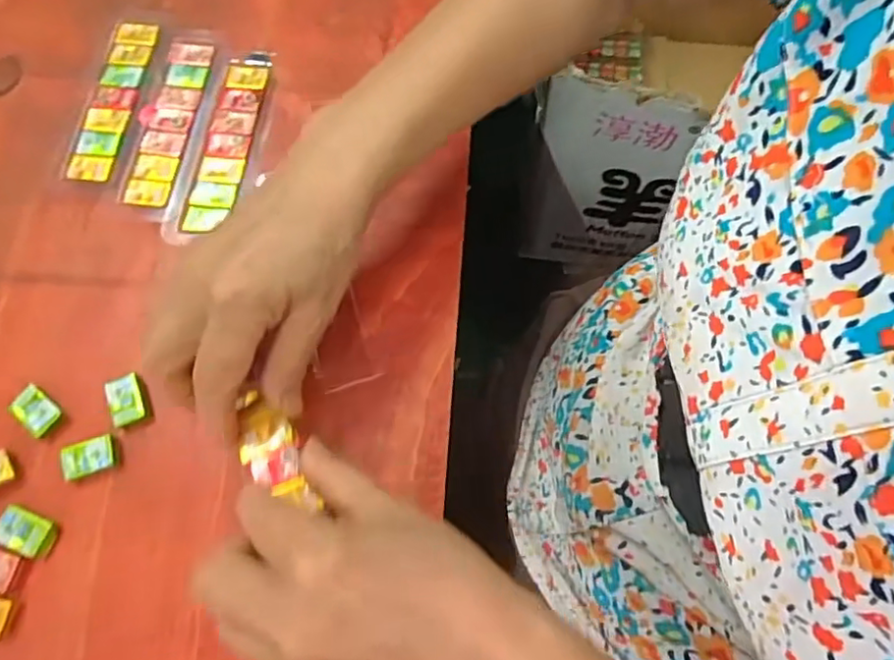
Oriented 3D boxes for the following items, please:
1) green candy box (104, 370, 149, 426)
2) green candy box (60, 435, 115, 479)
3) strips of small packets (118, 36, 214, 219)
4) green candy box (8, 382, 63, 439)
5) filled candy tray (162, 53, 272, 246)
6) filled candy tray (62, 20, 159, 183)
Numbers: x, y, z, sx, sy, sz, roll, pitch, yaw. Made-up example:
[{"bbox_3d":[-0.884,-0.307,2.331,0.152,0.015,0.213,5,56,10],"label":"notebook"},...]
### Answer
[{"bbox_3d":[-0.169,0.037,0.312,0.019,0.006,0.026,-20,73,-6],"label":"green candy box"},{"bbox_3d":[-0.182,0.065,0.303,0.024,0.009,0.017,-20,73,-6],"label":"green candy box"},{"bbox_3d":[-0.171,-0.128,0.363,0.031,0.004,0.126,8,72,2],"label":"strips of small packets"},{"bbox_3d":[-0.214,0.042,0.310,0.026,0.007,0.017,38,76,11],"label":"green candy box"},{"bbox_3d":[-0.137,-0.113,0.358,0.037,0.004,0.131,7,72,2],"label":"filled candy tray"},{"bbox_3d":[-0.208,-0.144,0.371,0.031,0.008,0.116,7,72,2],"label":"filled candy tray"}]

